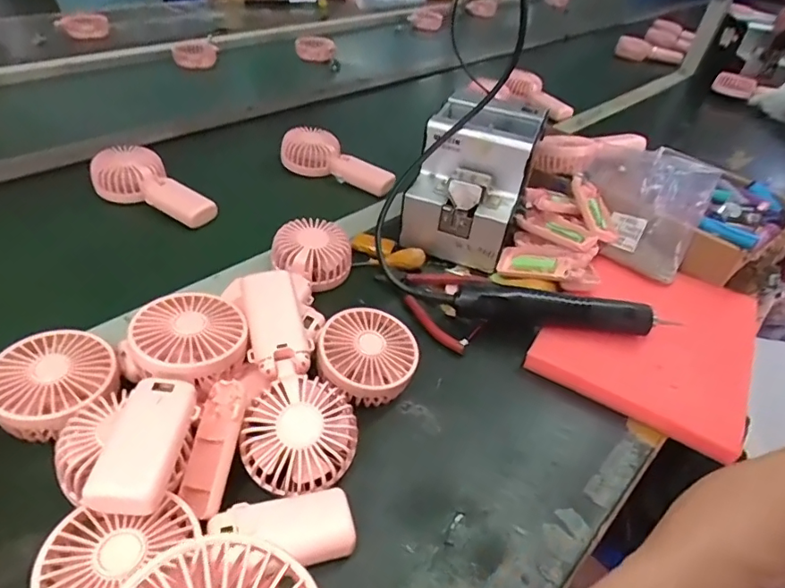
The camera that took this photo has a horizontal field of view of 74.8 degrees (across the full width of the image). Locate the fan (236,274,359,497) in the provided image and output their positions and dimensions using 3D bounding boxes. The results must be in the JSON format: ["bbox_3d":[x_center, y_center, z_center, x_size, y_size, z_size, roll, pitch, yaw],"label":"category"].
[{"bbox_3d":[-0.085,0.064,0.416,0.086,0.032,0.180,-9,61,-18],"label":"fan"}]

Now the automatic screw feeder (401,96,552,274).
[{"bbox_3d":[0.098,-0.142,0.640,0.127,0.151,0.169,17,41,13],"label":"automatic screw feeder"}]

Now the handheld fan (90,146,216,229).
[{"bbox_3d":[-0.312,-0.139,0.662,0.165,0.049,0.078,29,45,25],"label":"handheld fan"}]

